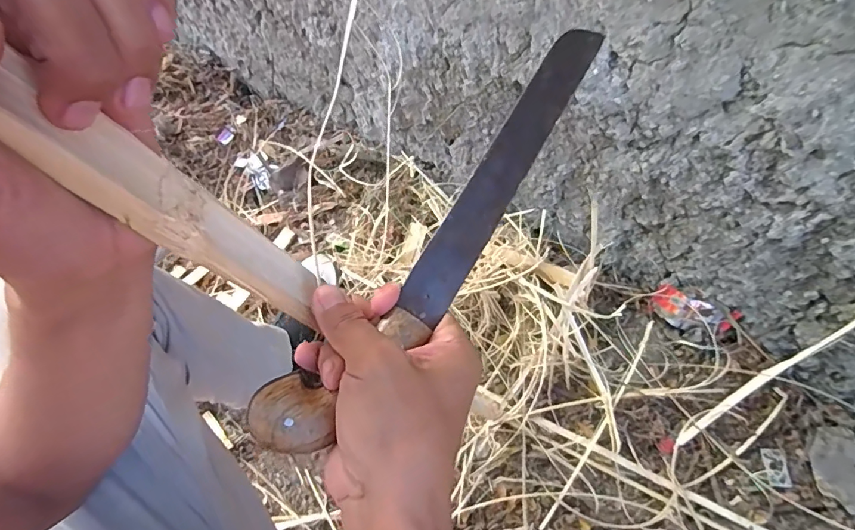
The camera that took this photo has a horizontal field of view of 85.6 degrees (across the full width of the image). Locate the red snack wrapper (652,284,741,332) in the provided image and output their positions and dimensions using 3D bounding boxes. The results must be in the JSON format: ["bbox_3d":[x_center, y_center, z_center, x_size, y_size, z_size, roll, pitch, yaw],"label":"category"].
[{"bbox_3d":[0.420,0.075,0.731,0.126,0.047,0.042,23,60,11],"label":"red snack wrapper"}]

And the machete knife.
[{"bbox_3d":[0.022,-0.030,0.271,0.041,0.024,0.316,32,70,16],"label":"machete knife"}]

